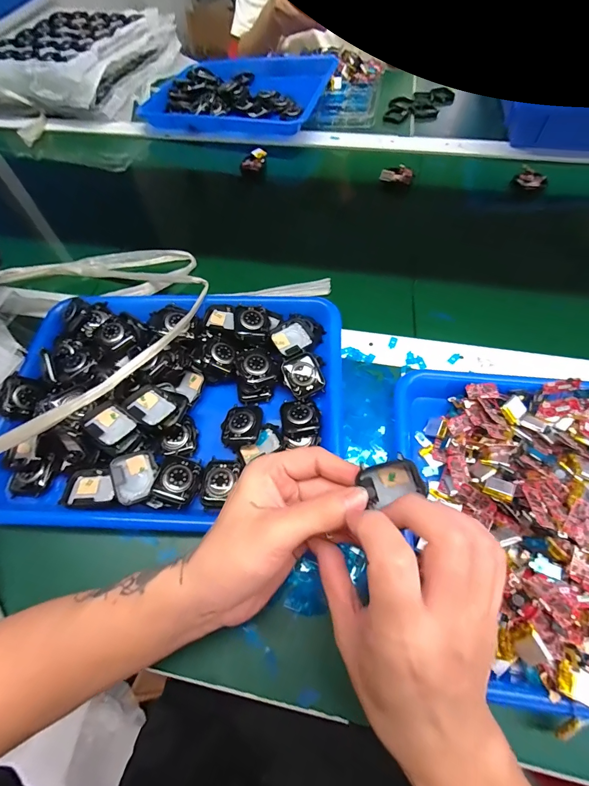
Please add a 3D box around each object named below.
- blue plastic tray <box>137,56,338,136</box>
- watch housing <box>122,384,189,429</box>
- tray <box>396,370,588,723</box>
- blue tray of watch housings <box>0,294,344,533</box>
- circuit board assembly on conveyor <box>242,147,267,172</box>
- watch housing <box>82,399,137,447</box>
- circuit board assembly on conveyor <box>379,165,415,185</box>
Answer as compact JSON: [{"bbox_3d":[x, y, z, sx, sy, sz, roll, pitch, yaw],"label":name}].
[{"bbox_3d":[-0.108,-0.581,0.658,0.344,0.047,0.237,11,63,8],"label":"blue plastic tray"},{"bbox_3d":[-0.130,0.013,0.327,0.051,0.009,0.039,22,57,10],"label":"watch housing"},{"bbox_3d":[0.250,0.101,0.267,0.314,0.052,0.246,5,63,5],"label":"tray"},{"bbox_3d":[-0.120,0.004,0.339,0.326,0.041,0.247,3,62,4],"label":"blue tray of watch housings"},{"bbox_3d":[-0.067,-0.391,0.574,0.031,0.012,0.044,15,64,10],"label":"circuit board assembly on conveyor"},{"bbox_3d":[-0.171,0.028,0.316,0.046,0.007,0.033,31,68,17],"label":"watch housing"},{"bbox_3d":[0.161,-0.343,0.541,0.051,0.019,0.026,4,62,5],"label":"circuit board assembly on conveyor"}]

